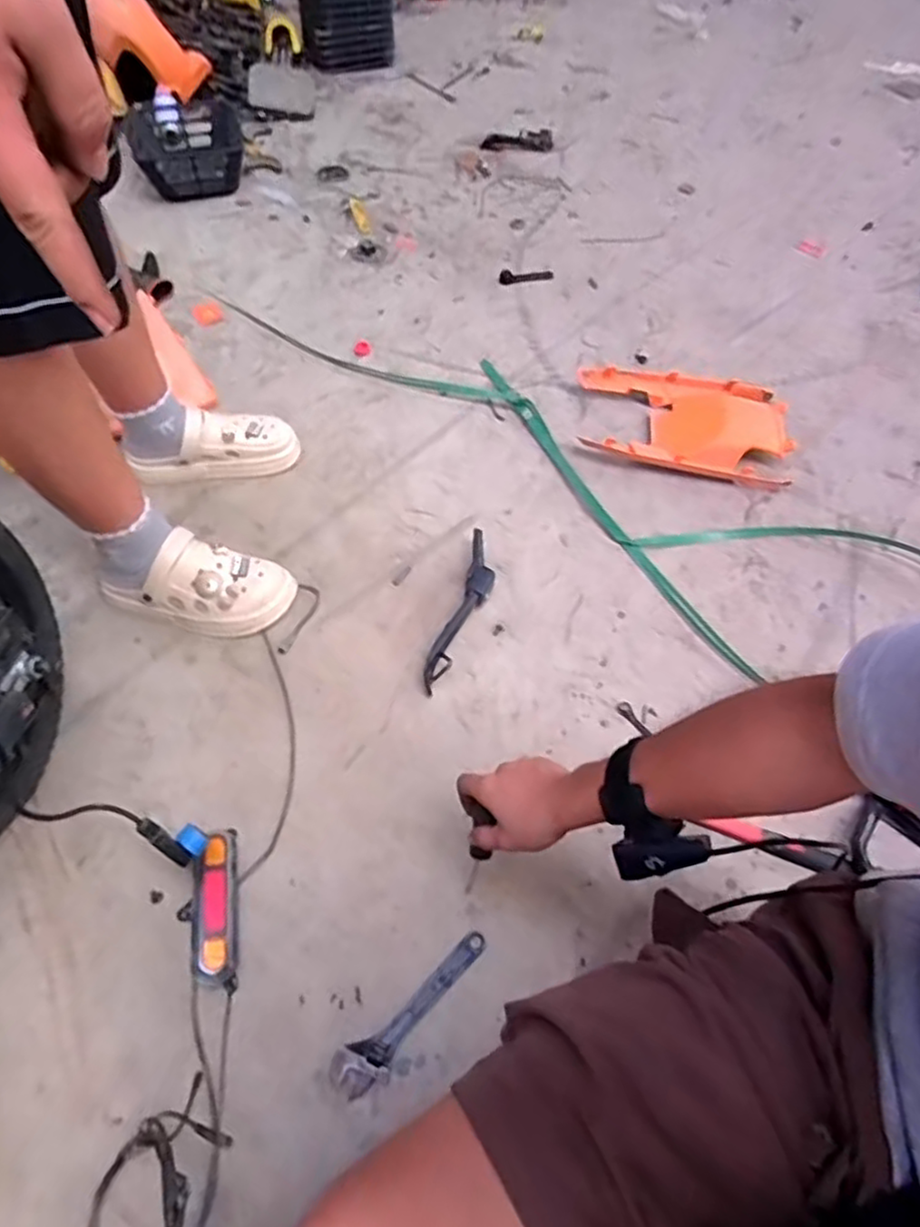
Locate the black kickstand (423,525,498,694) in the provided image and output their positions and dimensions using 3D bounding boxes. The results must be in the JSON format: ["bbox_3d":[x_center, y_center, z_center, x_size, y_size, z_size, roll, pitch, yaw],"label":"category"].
[{"bbox_3d":[0.004,-0.002,0.948,0.052,0.040,0.259,17,56,7],"label":"black kickstand"}]

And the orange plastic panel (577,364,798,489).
[{"bbox_3d":[0.397,-0.345,1.211,0.372,0.040,0.264,11,55,3],"label":"orange plastic panel"}]

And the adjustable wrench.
[{"bbox_3d":[-0.043,0.400,0.677,0.188,0.010,0.045,-33,64,-24],"label":"adjustable wrench"}]

